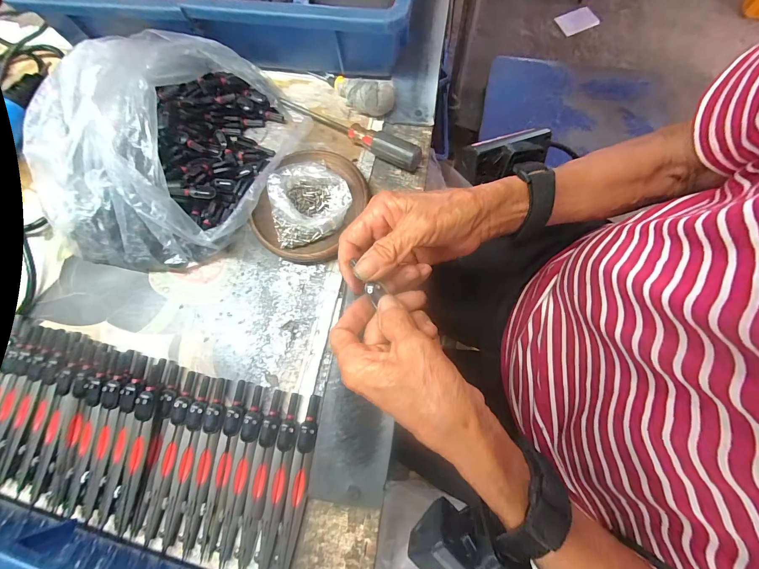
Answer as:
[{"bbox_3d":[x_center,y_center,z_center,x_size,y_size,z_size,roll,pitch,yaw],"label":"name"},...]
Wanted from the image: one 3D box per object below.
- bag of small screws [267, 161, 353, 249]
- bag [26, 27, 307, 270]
[{"bbox_3d":[-0.067,-0.080,0.318,0.078,0.039,0.076,-22,73,-3],"label":"bag of small screws"},{"bbox_3d":[-0.204,-0.129,0.315,0.188,0.088,0.228,19,76,9],"label":"bag"}]

